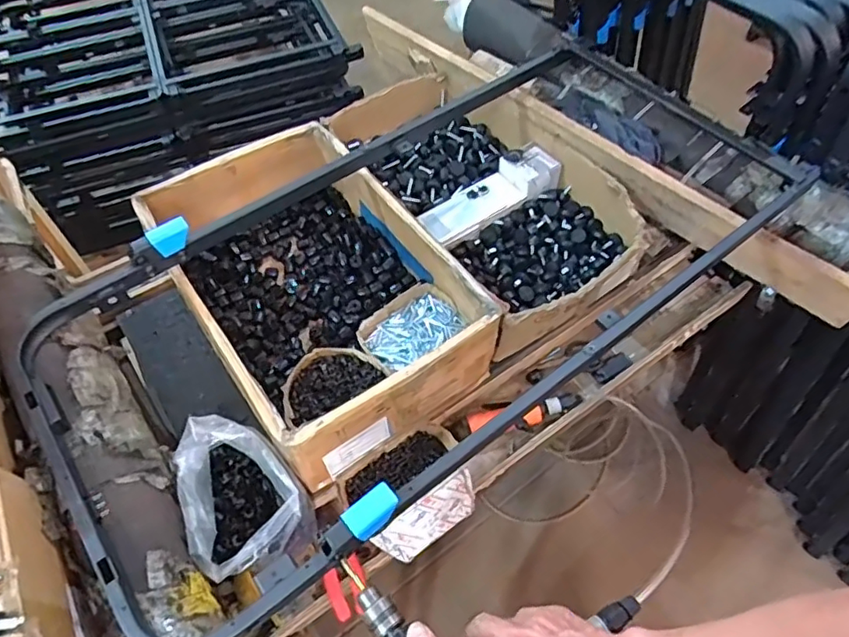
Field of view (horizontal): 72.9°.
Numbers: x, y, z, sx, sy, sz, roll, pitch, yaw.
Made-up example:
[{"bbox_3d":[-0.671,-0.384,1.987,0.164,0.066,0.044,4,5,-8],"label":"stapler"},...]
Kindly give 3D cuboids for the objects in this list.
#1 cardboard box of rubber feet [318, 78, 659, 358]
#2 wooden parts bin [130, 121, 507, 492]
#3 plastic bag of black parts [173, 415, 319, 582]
[{"bbox_3d":[0.116,-0.245,1.063,0.347,0.111,0.607,-29,60,-17],"label":"cardboard box of rubber feet"},{"bbox_3d":[-0.175,-0.062,0.914,0.359,0.150,0.536,-32,61,-19],"label":"wooden parts bin"},{"bbox_3d":[-0.242,0.232,0.740,0.177,0.141,0.140,38,65,23],"label":"plastic bag of black parts"}]

